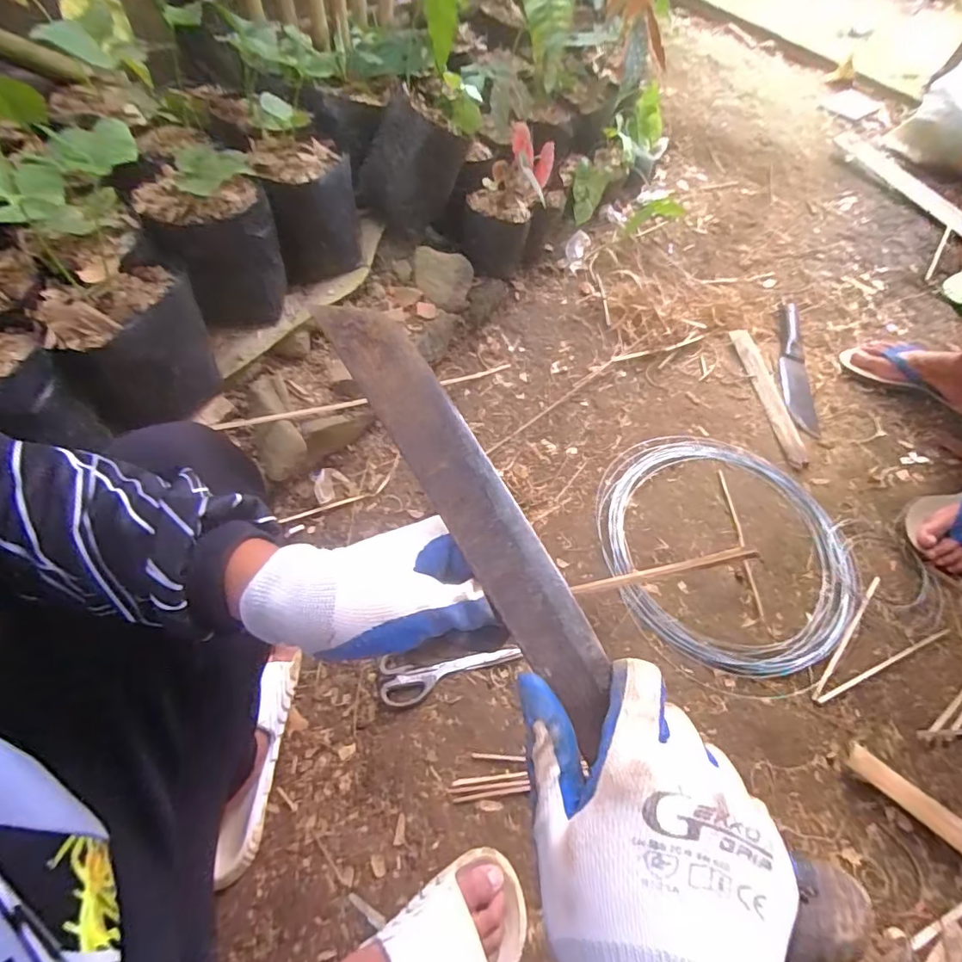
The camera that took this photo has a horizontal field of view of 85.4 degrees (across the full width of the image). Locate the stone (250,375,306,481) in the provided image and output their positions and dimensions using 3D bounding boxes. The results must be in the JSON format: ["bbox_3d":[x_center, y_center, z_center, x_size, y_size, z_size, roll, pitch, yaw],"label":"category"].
[{"bbox_3d":[-0.317,-0.088,0.814,0.067,0.052,0.163,-12,77,-8],"label":"stone"}]

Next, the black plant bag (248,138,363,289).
[{"bbox_3d":[-0.269,-0.429,0.843,0.136,0.165,0.153,-7,63,-9],"label":"black plant bag"}]

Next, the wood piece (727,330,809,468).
[{"bbox_3d":[0.530,-0.163,0.956,0.047,0.012,0.321,-3,62,-4],"label":"wood piece"}]

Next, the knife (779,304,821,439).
[{"bbox_3d":[0.620,-0.233,1.035,0.060,0.021,0.356,10,62,4],"label":"knife"}]

